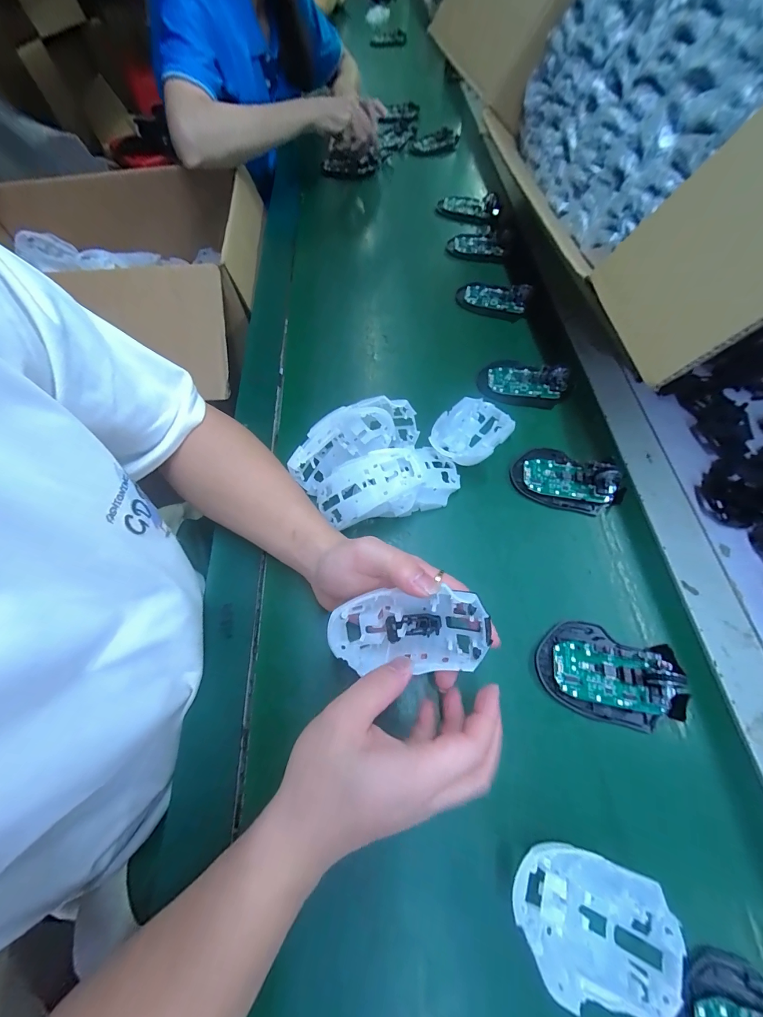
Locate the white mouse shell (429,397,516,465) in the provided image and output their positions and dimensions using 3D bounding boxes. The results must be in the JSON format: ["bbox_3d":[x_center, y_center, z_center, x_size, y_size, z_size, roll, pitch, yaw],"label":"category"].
[{"bbox_3d":[0.103,-0.087,0.407,0.068,0.035,0.107,36,69,17],"label":"white mouse shell"}]

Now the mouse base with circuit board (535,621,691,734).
[{"bbox_3d":[0.194,0.140,0.301,0.113,0.019,0.074,19,64,10],"label":"mouse base with circuit board"}]

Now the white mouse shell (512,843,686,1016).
[{"bbox_3d":[0.134,0.262,0.226,0.112,0.042,0.068,17,64,8],"label":"white mouse shell"}]

